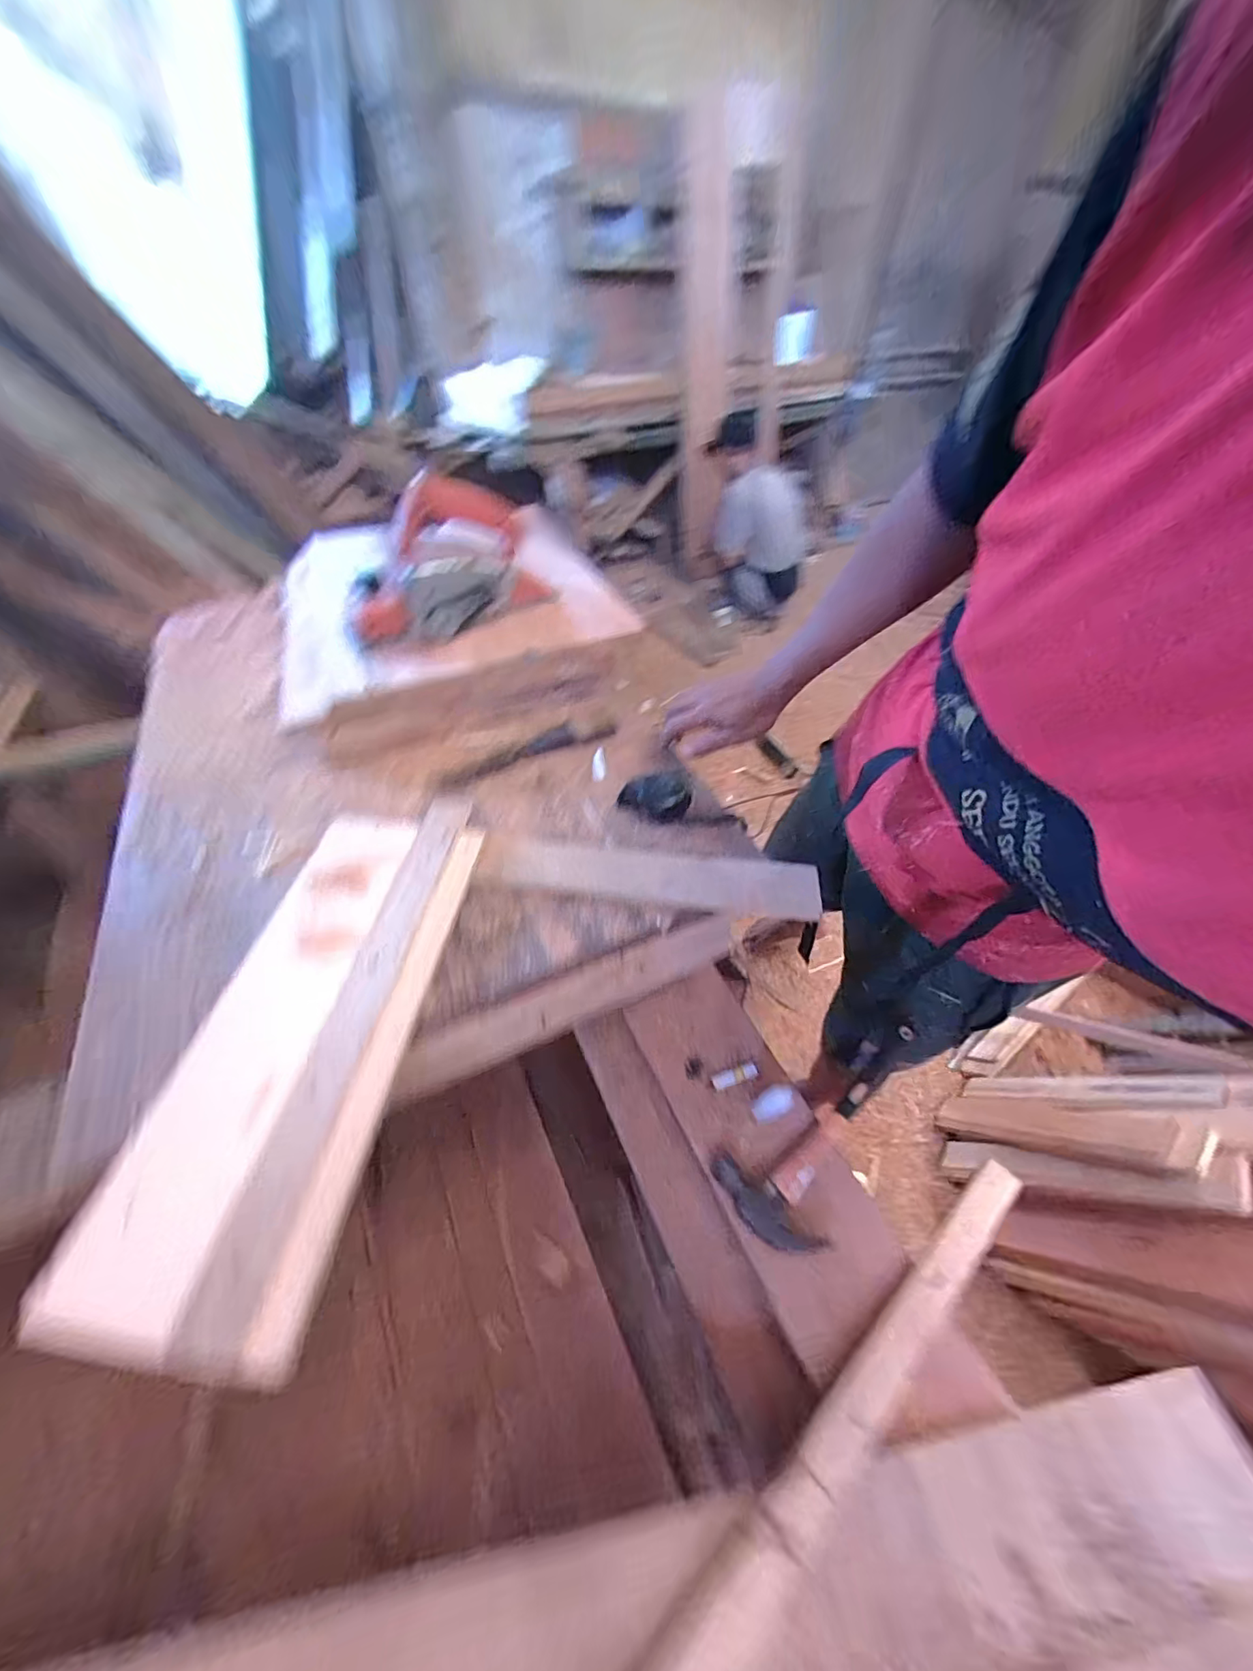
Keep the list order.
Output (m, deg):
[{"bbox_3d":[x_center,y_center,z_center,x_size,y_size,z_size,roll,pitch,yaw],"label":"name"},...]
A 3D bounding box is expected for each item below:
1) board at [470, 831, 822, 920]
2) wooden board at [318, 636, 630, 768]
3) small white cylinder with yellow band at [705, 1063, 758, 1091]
[{"bbox_3d":[0.017,0.039,0.525,0.332,0.023,0.058,6,44,5],"label":"board"},{"bbox_3d":[-0.181,-0.175,0.674,0.379,0.090,0.018,-19,48,-19],"label":"wooden board"},{"bbox_3d":[0.110,0.249,0.550,0.054,0.009,0.017,-12,46,-13],"label":"small white cylinder with yellow band"}]

